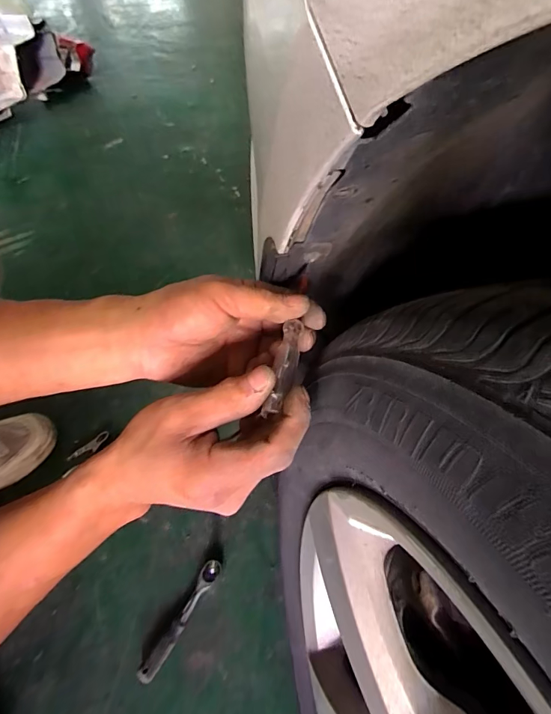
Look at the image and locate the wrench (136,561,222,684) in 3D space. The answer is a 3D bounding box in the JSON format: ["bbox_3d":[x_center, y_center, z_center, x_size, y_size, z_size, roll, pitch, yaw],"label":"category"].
[{"bbox_3d":[-0.117,0.325,0.525,0.022,0.020,0.147,27,54,16],"label":"wrench"}]

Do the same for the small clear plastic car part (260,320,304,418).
[{"bbox_3d":[0.006,0.009,0.274,0.014,0.011,0.071,12,52,5],"label":"small clear plastic car part"}]

